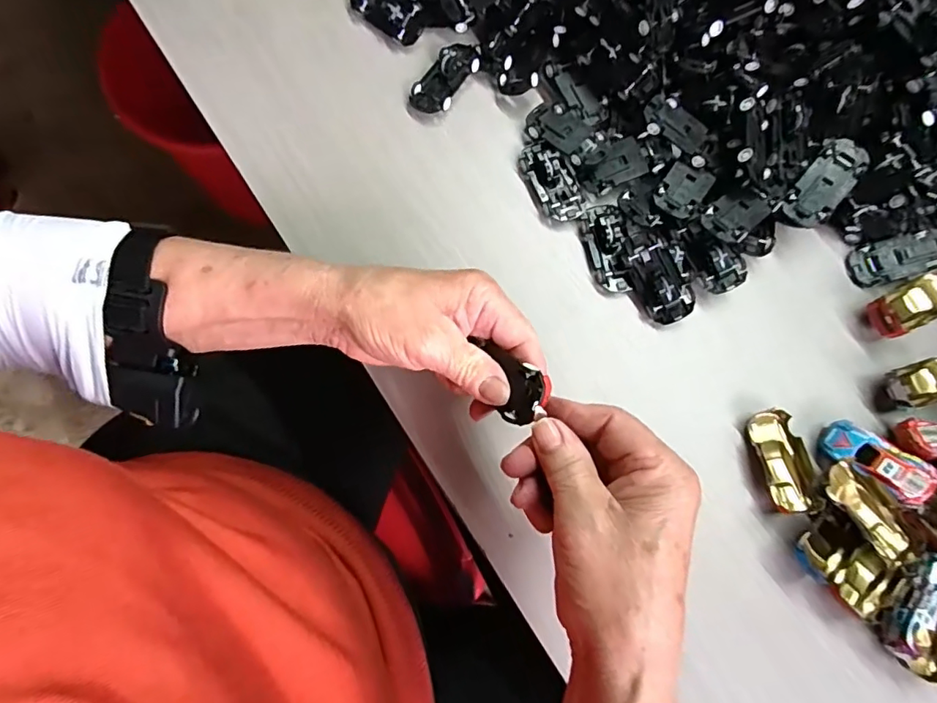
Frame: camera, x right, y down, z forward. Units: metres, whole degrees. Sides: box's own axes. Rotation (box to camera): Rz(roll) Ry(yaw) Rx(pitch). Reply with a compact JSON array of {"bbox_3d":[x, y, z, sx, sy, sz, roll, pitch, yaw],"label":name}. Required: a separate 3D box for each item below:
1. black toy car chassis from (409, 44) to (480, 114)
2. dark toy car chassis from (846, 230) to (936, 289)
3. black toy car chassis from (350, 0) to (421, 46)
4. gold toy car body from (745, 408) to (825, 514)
[{"bbox_3d":[-0.017,-0.206,0.401,0.030,0.010,0.064,32,77,7],"label":"black toy car chassis"},{"bbox_3d":[0.307,-0.066,0.380,0.066,0.007,0.031,-17,76,10],"label":"dark toy car chassis"},{"bbox_3d":[-0.061,-0.266,0.412,0.062,0.017,0.031,41,78,9],"label":"black toy car chassis"},{"bbox_3d":[0.200,0.070,0.341,0.029,0.012,0.064,-11,76,-4],"label":"gold toy car body"}]

